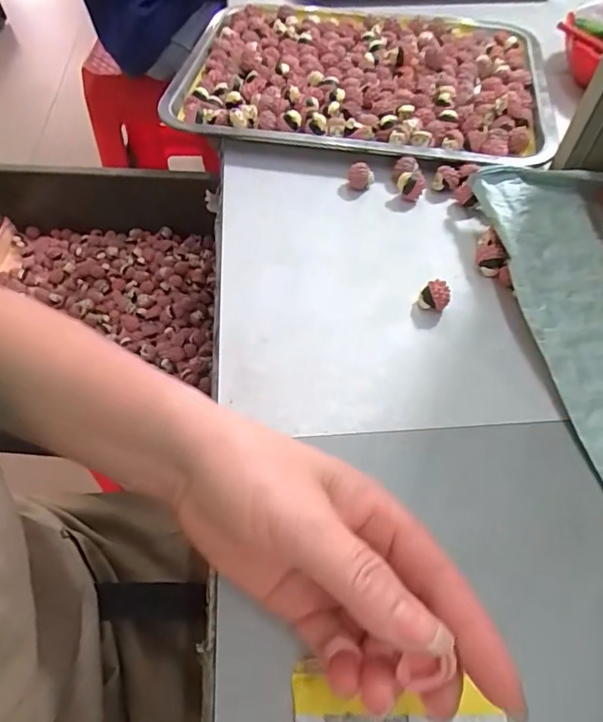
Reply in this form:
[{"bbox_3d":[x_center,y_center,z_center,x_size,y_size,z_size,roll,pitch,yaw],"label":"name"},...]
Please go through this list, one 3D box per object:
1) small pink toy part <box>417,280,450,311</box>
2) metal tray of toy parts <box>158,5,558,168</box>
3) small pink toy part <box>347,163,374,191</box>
[{"bbox_3d":[0.091,-0.045,0.326,0.020,0.017,0.014,10,56,6],"label":"small pink toy part"},{"bbox_3d":[0.063,-0.294,0.485,0.358,0.034,0.261,12,56,7],"label":"metal tray of toy parts"},{"bbox_3d":[0.050,-0.154,0.399,0.021,0.018,0.019,4,56,1],"label":"small pink toy part"}]

